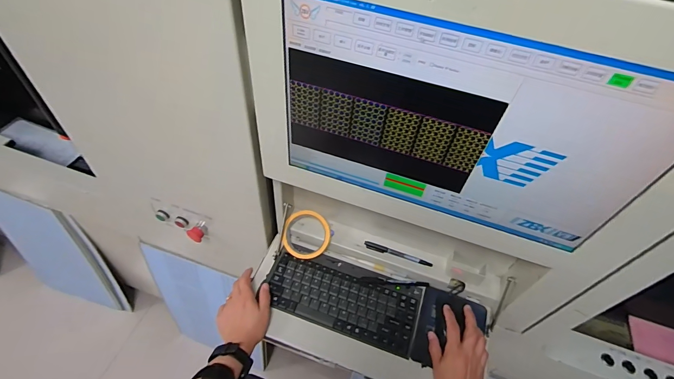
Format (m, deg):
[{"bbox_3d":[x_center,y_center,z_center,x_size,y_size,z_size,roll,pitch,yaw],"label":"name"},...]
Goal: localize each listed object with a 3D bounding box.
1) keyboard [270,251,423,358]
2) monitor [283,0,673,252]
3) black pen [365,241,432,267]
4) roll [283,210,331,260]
[{"bbox_3d":[0.012,0.203,0.668,0.288,0.012,0.131,17,52,8],"label":"keyboard"},{"bbox_3d":[0.136,-0.064,0.409,0.405,0.243,0.028,18,52,9],"label":"monitor"},{"bbox_3d":[0.121,0.129,0.694,0.137,0.014,0.010,16,52,8],"label":"black pen"},{"bbox_3d":[-0.060,0.092,0.709,0.092,0.025,0.096,-1,82,8],"label":"roll"}]

